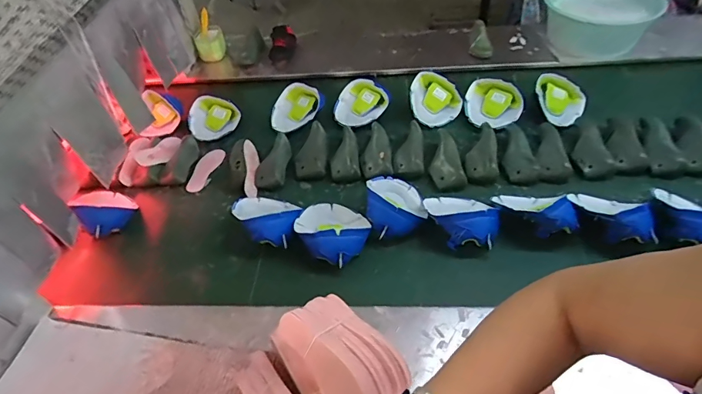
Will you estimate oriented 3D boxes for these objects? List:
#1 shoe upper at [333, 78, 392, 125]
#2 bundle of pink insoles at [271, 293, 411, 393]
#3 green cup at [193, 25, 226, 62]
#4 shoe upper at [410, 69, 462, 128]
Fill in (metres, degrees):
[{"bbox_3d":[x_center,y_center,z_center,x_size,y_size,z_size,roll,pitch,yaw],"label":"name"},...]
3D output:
[{"bbox_3d":[0.032,-0.257,1.164,0.146,0.084,0.141,4,46,6],"label":"shoe upper"},{"bbox_3d":[-0.013,0.224,0.571,0.118,0.106,0.167,-34,54,-27],"label":"bundle of pink insoles"},{"bbox_3d":[-0.457,-0.501,1.404,0.093,0.078,0.101,-14,47,-11],"label":"green cup"},{"bbox_3d":[0.227,-0.252,1.151,0.137,0.092,0.139,7,47,10],"label":"shoe upper"}]

